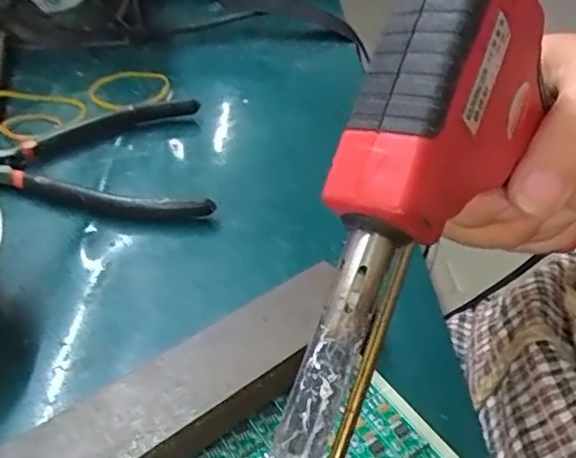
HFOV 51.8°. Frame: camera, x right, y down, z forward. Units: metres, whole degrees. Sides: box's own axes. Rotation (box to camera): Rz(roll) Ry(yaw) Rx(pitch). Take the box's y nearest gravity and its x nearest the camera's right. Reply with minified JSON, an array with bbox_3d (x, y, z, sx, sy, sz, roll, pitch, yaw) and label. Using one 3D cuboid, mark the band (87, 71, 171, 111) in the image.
[{"bbox_3d":[-0.105,-0.092,0.395,0.054,0.007,0.065,-9,41,-12],"label":"band"}]

